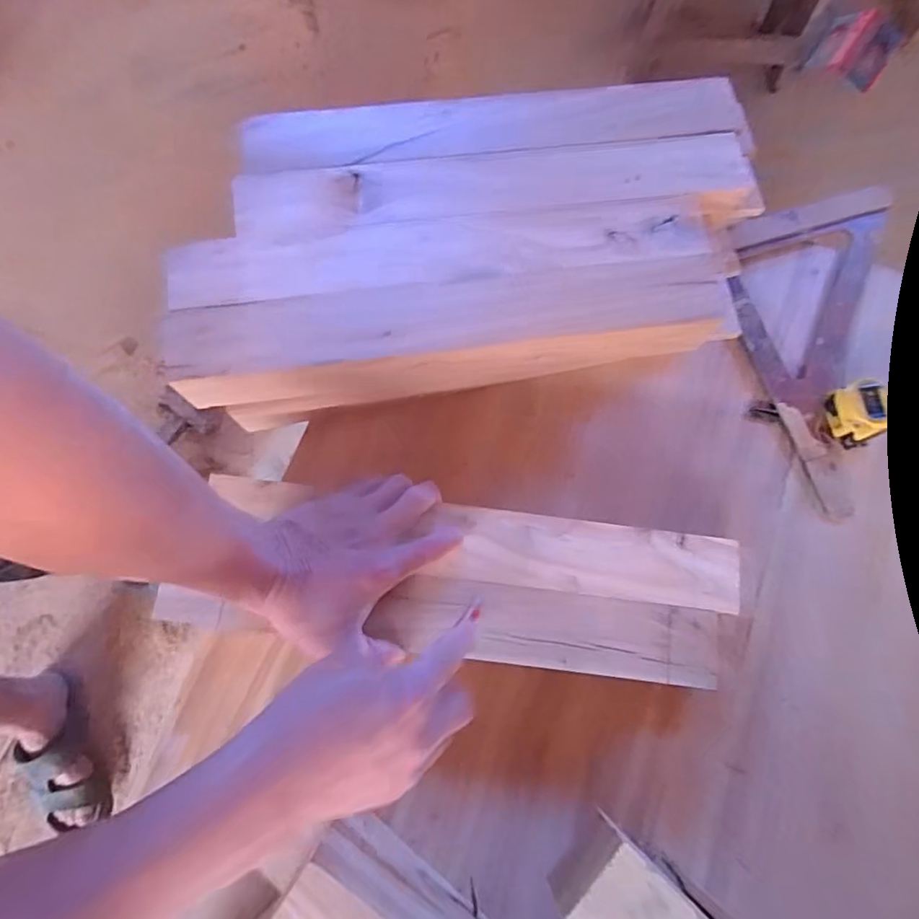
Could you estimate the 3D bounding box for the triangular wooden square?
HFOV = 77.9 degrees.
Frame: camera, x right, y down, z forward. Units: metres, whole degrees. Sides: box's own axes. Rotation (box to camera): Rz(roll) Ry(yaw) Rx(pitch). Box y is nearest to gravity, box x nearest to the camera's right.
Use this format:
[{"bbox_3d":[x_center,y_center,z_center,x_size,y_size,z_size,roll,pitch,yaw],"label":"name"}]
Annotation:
[{"bbox_3d":[0.337,-0.134,0.569,0.168,0.016,0.353,16,75,3],"label":"triangular wooden square"}]

